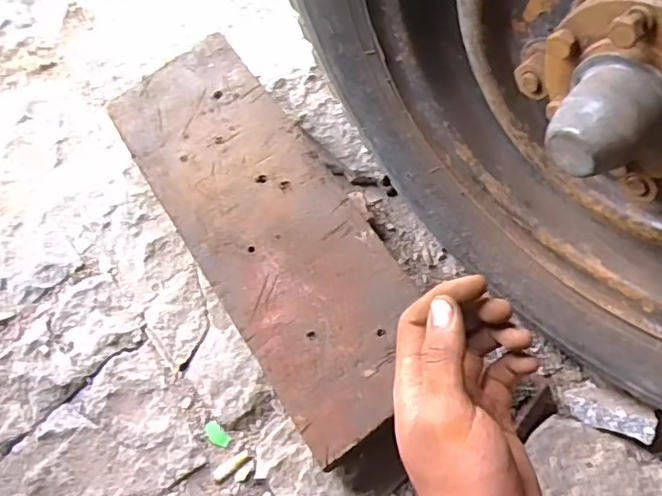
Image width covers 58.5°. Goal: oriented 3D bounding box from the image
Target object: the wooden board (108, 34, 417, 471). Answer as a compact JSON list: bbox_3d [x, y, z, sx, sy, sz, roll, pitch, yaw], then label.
[{"bbox_3d":[-0.066,-0.035,0.576,0.152,0.029,0.447,-30,67,-14],"label":"wooden board"}]

